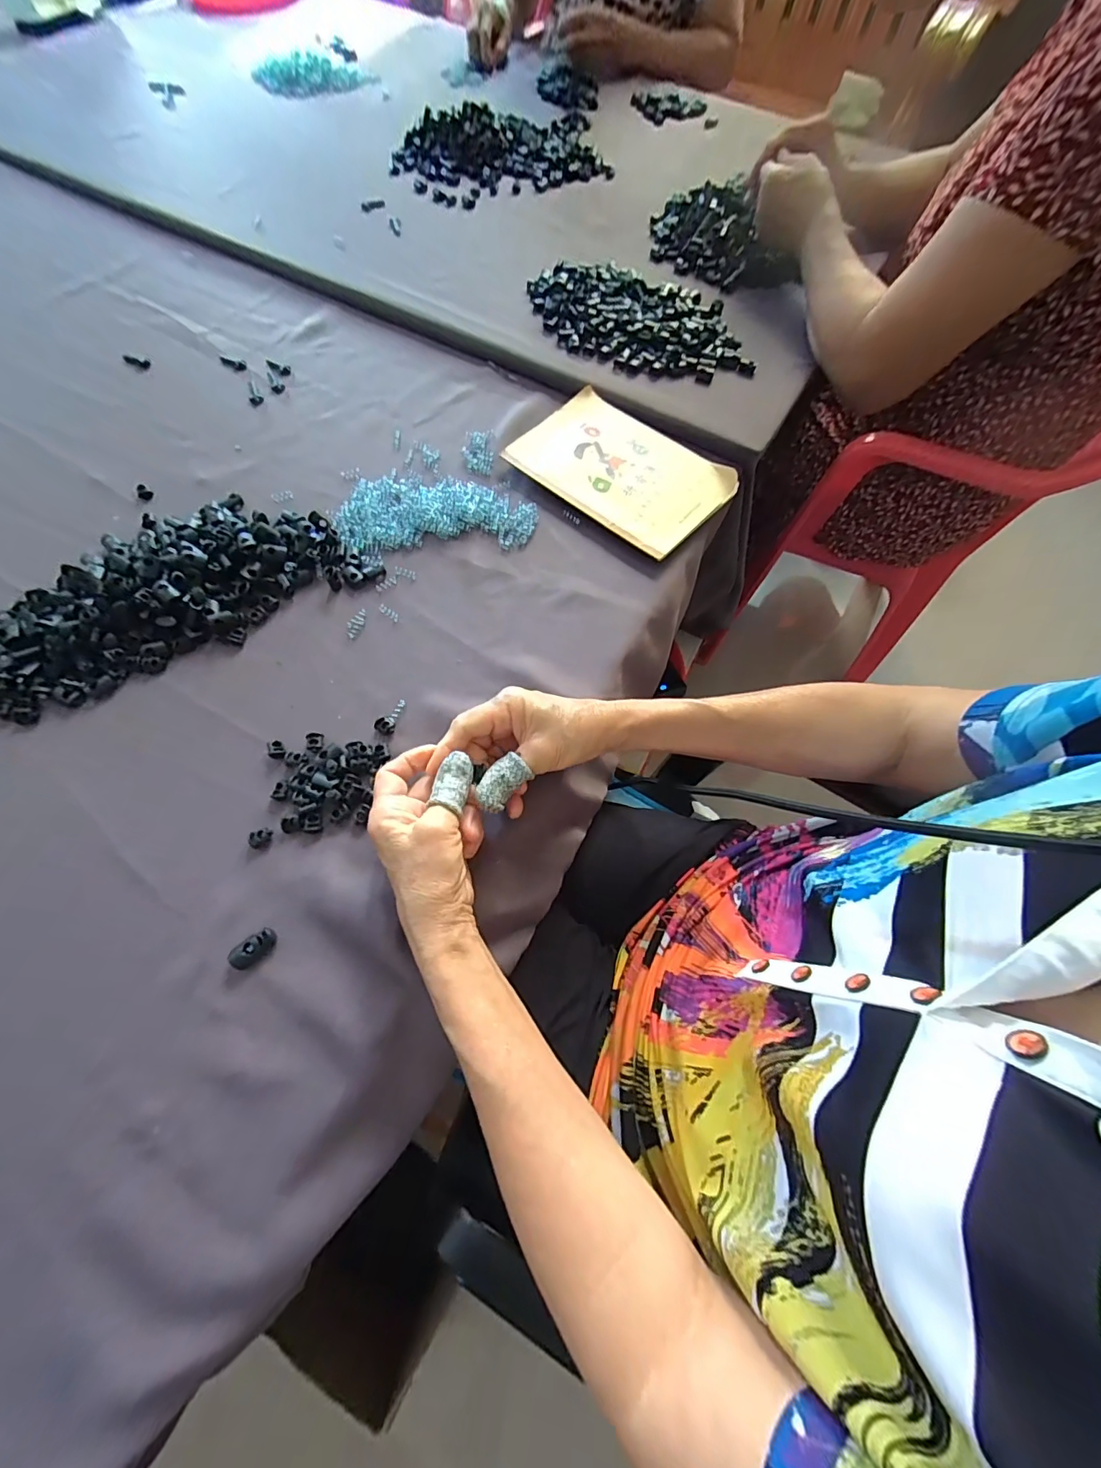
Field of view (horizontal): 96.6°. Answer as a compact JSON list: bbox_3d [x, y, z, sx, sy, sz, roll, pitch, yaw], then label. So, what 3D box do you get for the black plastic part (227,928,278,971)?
[{"bbox_3d":[-0.195,0.141,0.321,0.028,0.009,0.016,-35,71,-15],"label":"black plastic part"}]

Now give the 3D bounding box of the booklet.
[{"bbox_3d":[0.074,-0.274,0.508,0.203,0.017,0.140,39,71,15],"label":"booklet"}]

